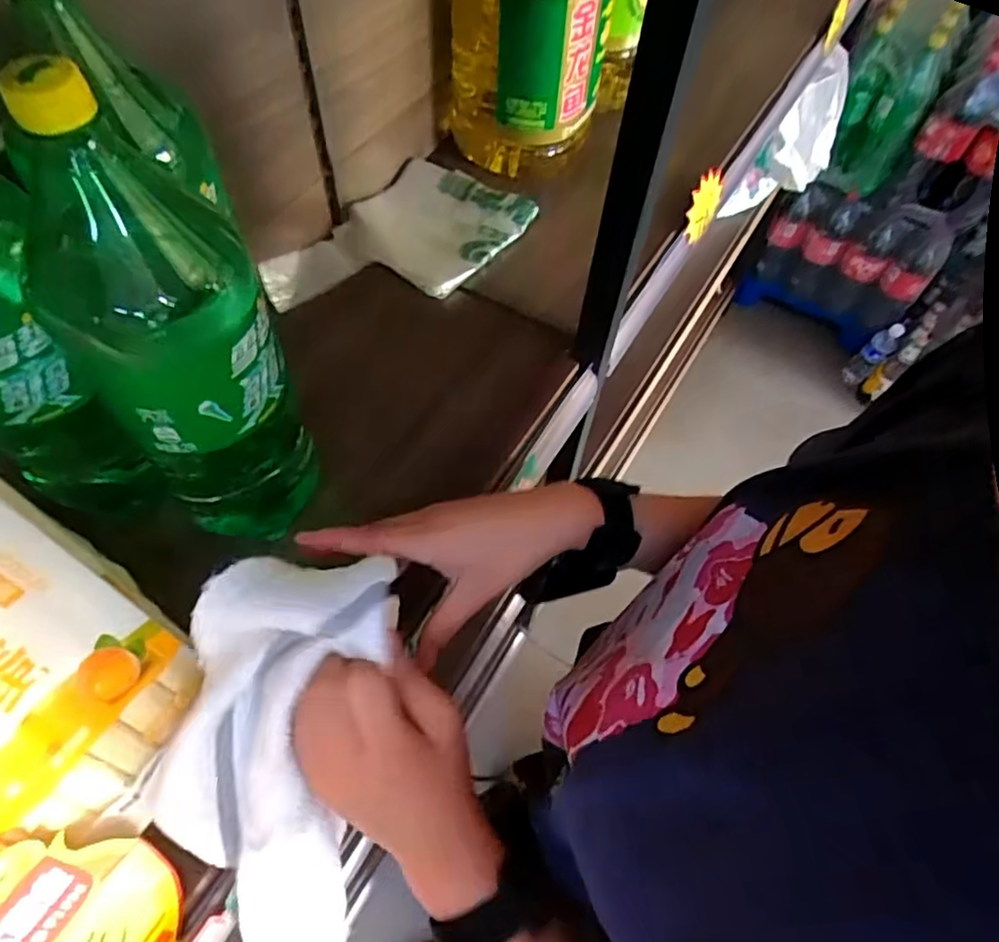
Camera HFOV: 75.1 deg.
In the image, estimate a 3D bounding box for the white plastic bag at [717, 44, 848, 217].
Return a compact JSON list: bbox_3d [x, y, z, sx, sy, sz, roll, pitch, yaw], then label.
[{"bbox_3d":[0.577,-0.621,1.247,0.196,0.277,0.091,-31,65,-19],"label":"white plastic bag"}]

